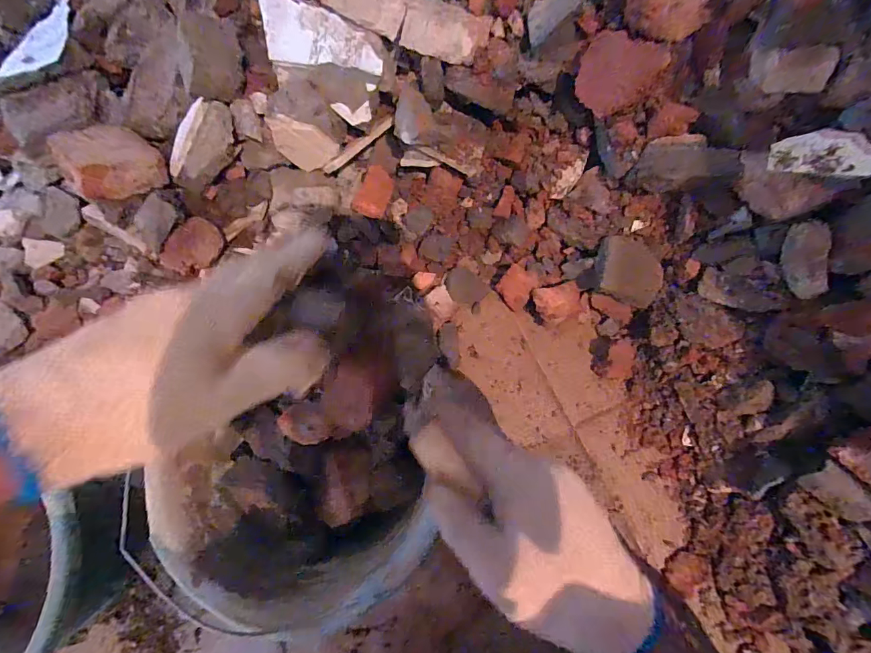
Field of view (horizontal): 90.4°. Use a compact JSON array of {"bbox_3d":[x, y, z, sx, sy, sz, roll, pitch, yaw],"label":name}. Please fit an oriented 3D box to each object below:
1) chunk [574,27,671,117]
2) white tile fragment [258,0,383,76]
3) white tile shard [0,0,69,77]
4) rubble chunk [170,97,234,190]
[{"bbox_3d":[0.183,-0.251,0.436,0.076,0.070,0.046,35,38,21],"label":"chunk"},{"bbox_3d":[-0.128,-0.310,0.466,0.153,0.009,0.063,22,117,6],"label":"white tile fragment"},{"bbox_3d":[-0.474,-0.353,0.526,0.060,0.007,0.142,0,64,0],"label":"white tile shard"},{"bbox_3d":[-0.256,-0.198,0.474,0.041,0.034,0.098,40,110,9],"label":"rubble chunk"}]

